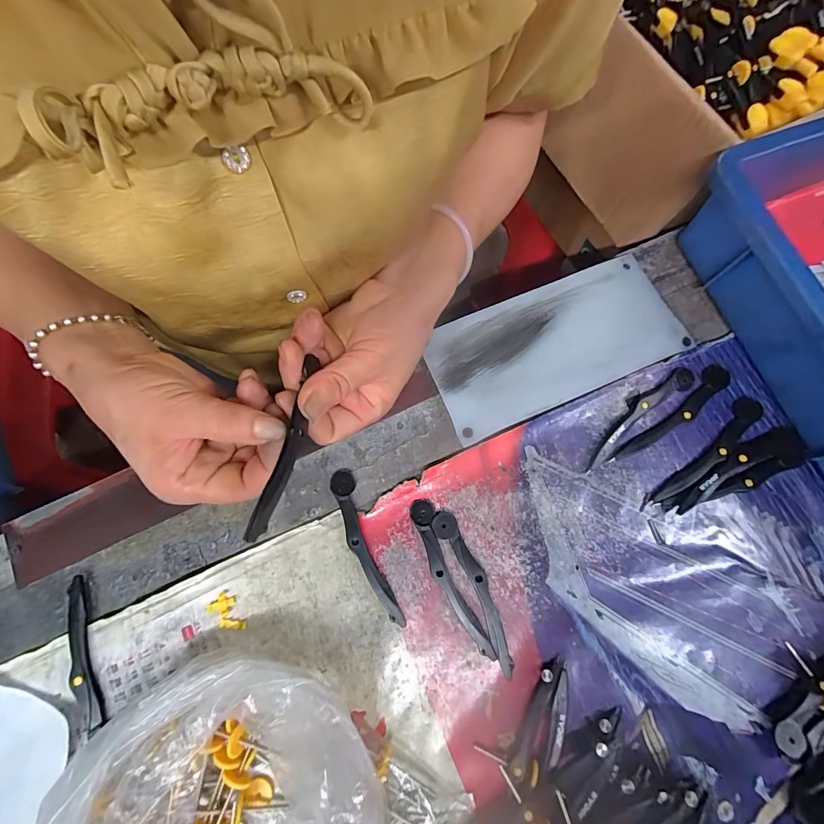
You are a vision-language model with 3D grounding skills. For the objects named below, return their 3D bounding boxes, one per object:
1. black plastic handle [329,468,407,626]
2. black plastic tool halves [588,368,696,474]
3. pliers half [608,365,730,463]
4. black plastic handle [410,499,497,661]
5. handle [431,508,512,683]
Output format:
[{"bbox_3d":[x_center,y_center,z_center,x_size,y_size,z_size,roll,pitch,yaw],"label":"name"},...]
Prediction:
[{"bbox_3d":[-0.034,0.095,0.287,0.018,0.007,0.112,-23,77,-5],"label":"black plastic handle"},{"bbox_3d":[0.171,0.002,0.308,0.113,0.008,0.021,-37,78,-8],"label":"black plastic tool halves"},{"bbox_3d":[0.199,0.002,0.308,0.116,0.007,0.017,-38,78,-9],"label":"pliers half"},{"bbox_3d":[0.026,0.115,0.282,0.018,0.006,0.111,-23,77,-5],"label":"black plastic handle"},{"bbox_3d":[0.045,0.121,0.279,0.018,0.007,0.110,-26,77,-6],"label":"handle"}]

